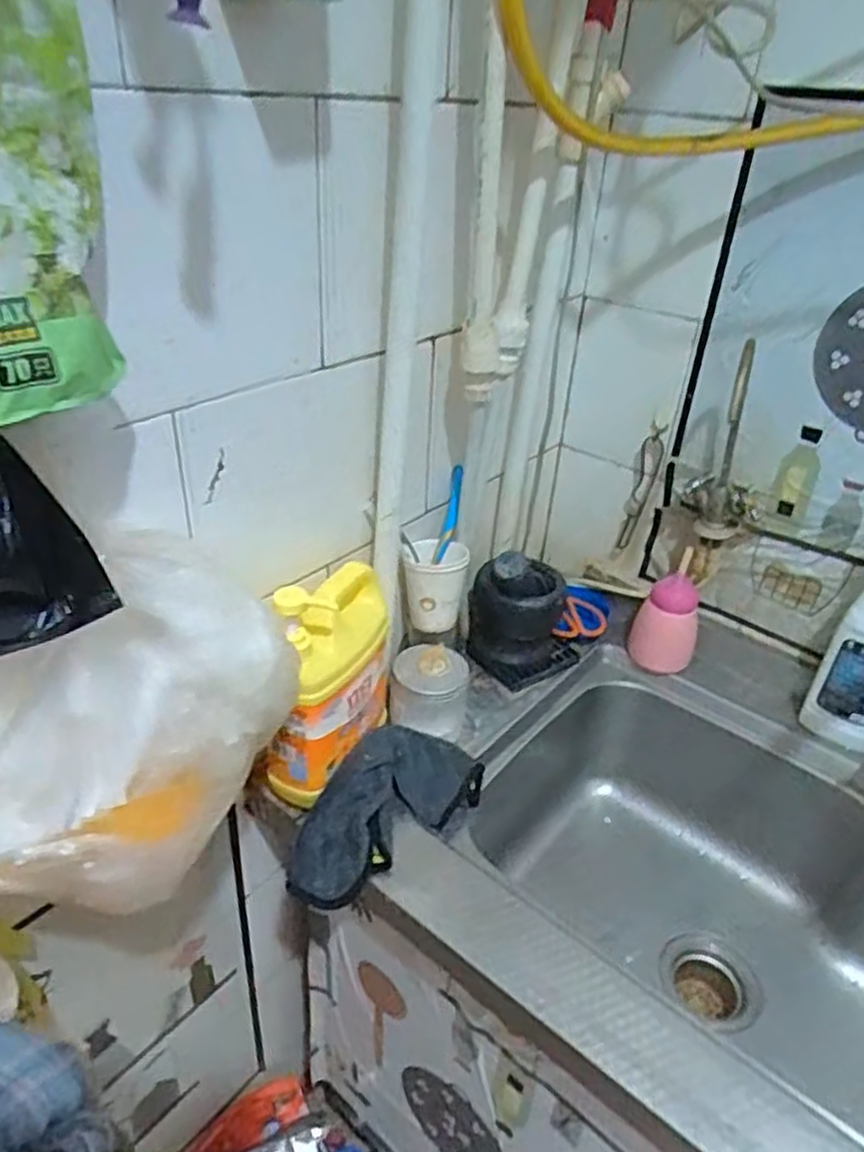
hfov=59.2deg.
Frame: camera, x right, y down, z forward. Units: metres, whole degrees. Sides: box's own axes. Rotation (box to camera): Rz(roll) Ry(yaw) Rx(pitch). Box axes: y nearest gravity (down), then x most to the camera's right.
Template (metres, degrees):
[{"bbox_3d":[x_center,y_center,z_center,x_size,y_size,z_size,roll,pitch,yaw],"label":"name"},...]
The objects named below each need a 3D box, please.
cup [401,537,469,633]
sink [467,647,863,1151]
[{"bbox_3d":[0.005,0.011,0.856,0.066,0.084,0.070,3,33,-2],"label":"cup"},{"bbox_3d":[0.340,0.358,0.831,0.573,0.218,0.447,27,40,31],"label":"sink"}]

